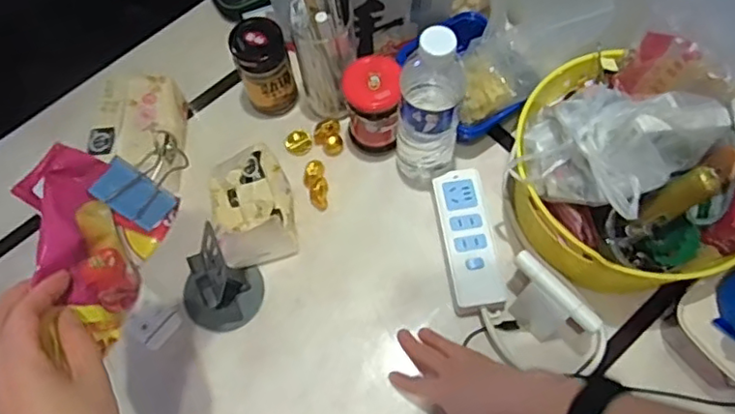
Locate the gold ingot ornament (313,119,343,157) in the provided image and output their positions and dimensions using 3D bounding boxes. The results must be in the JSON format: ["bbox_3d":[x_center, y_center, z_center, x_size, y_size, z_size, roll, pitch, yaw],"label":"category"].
[{"bbox_3d":[-0.047,-0.083,0.744,0.032,0.020,0.039,-14,68,-4],"label":"gold ingot ornament"}]

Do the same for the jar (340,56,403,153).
[{"bbox_3d":[0.007,-0.112,0.698,0.060,0.116,0.060,-1,68,2],"label":"jar"}]

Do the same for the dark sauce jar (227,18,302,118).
[{"bbox_3d":[-0.117,-0.156,0.725,0.058,0.127,0.058,-1,68,2],"label":"dark sauce jar"}]

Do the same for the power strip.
[{"bbox_3d":[0.109,0.035,0.684,0.051,0.033,0.150,-9,68,-2],"label":"power strip"}]

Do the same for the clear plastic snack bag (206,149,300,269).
[{"bbox_3d":[-0.130,0.000,0.689,0.090,0.058,0.120,-13,68,-3],"label":"clear plastic snack bag"}]

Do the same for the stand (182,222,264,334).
[{"bbox_3d":[-0.158,0.083,0.654,0.077,0.079,0.081,38,74,15],"label":"stand"}]

